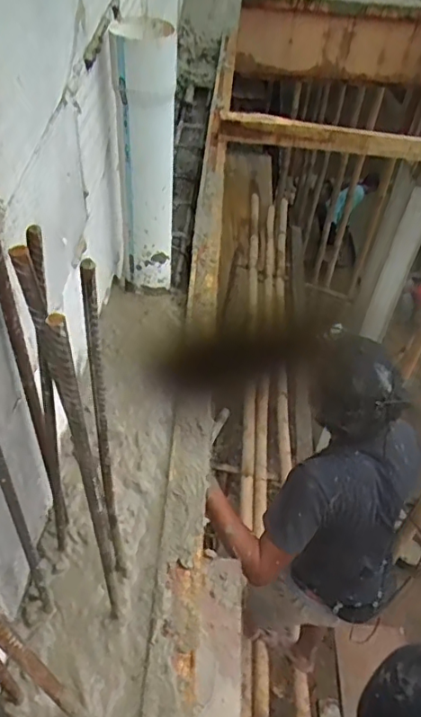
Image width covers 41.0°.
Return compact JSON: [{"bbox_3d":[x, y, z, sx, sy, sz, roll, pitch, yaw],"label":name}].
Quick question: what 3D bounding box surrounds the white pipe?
[{"bbox_3d":[-0.103,-0.299,0.908,0.089,0.417,0.083,0,46,-6],"label":"white pipe"}]

